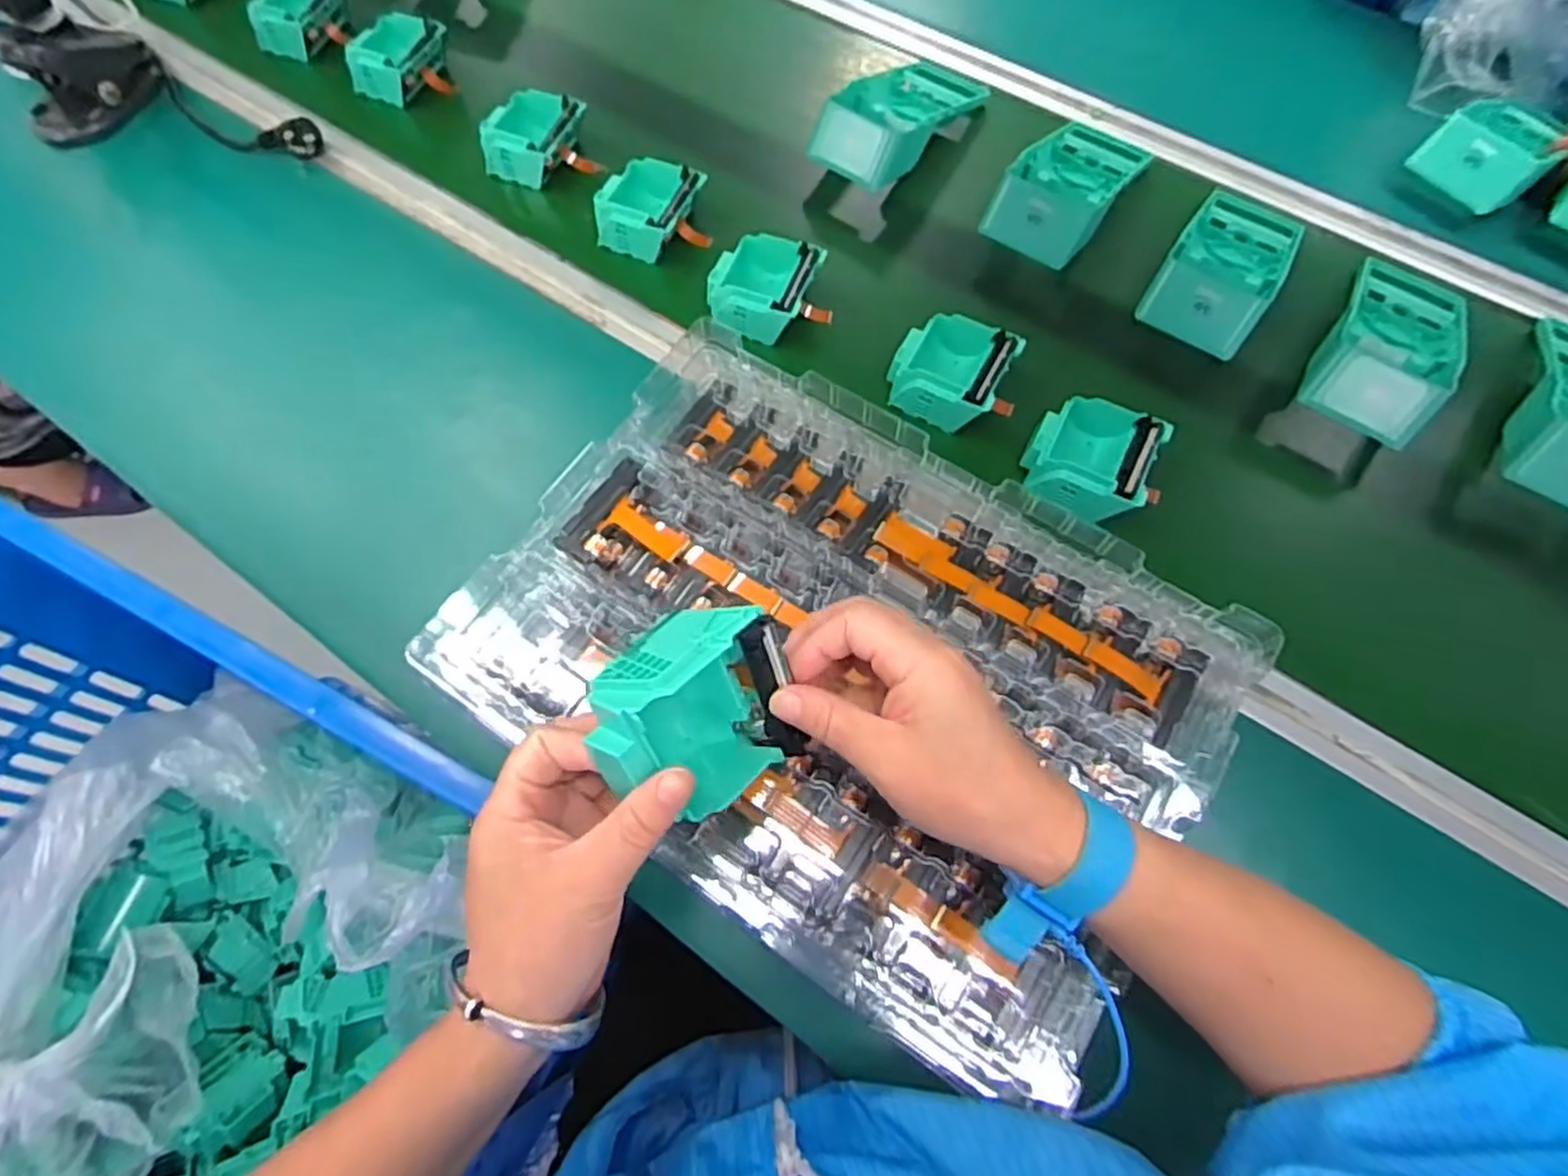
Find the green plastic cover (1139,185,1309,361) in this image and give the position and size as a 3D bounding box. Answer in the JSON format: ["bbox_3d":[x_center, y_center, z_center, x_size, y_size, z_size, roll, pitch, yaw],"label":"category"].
[{"bbox_3d":[0.360,-0.263,0.603,0.082,0.063,0.208,30,69,16],"label":"green plastic cover"}]

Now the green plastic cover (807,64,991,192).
[{"bbox_3d":[0.103,-0.429,0.672,0.092,0.055,0.194,34,70,18],"label":"green plastic cover"}]

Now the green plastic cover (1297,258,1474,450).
[{"bbox_3d":[0.472,-0.192,0.576,0.090,0.057,0.208,34,70,17],"label":"green plastic cover"}]

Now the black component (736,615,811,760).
[{"bbox_3d":[-0.005,0.043,0.317,0.016,0.068,0.009,-14,26,-4],"label":"black component"}]

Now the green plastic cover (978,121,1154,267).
[{"bbox_3d":[0.243,-0.346,0.630,0.089,0.047,0.196,30,69,16],"label":"green plastic cover"}]

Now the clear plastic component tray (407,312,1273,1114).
[{"bbox_3d":[0.032,0.038,0.407,0.383,0.047,0.287,28,69,16],"label":"clear plastic component tray"}]

